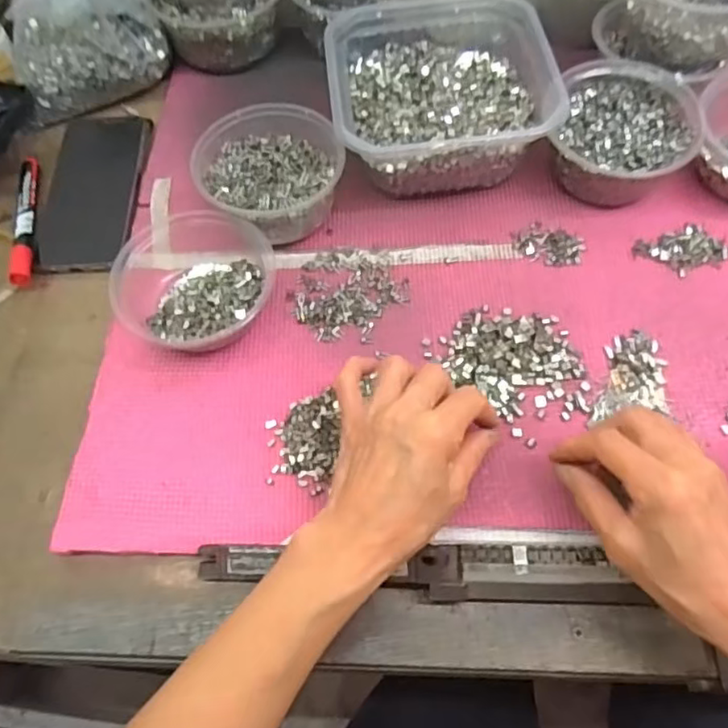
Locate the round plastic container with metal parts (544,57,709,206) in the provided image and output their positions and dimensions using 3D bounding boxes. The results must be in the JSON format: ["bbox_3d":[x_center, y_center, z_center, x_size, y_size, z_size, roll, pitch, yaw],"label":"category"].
[{"bbox_3d":[0.206,-0.183,0.498,0.102,0.053,0.115,15,66,11],"label":"round plastic container with metal parts"}]

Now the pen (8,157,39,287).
[{"bbox_3d":[-0.289,-0.126,0.528,0.015,0.019,0.142,-13,64,-3],"label":"pen"}]

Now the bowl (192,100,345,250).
[{"bbox_3d":[-0.073,-0.148,0.495,0.106,0.059,0.107,-1,61,2],"label":"bowl"}]

